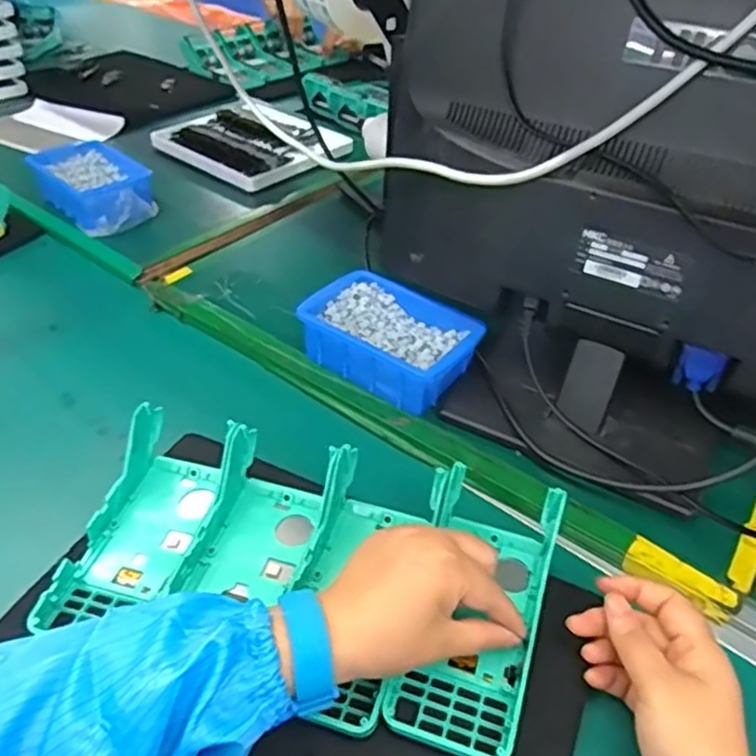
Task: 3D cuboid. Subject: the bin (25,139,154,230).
[{"bbox_3d":[-0.351,-0.240,0.821,0.118,0.052,0.164,-26,49,-32],"label":"bin"}]

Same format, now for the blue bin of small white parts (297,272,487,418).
[{"bbox_3d":[0.011,-0.033,0.597,0.150,0.055,0.104,30,46,26],"label":"blue bin of small white parts"}]

